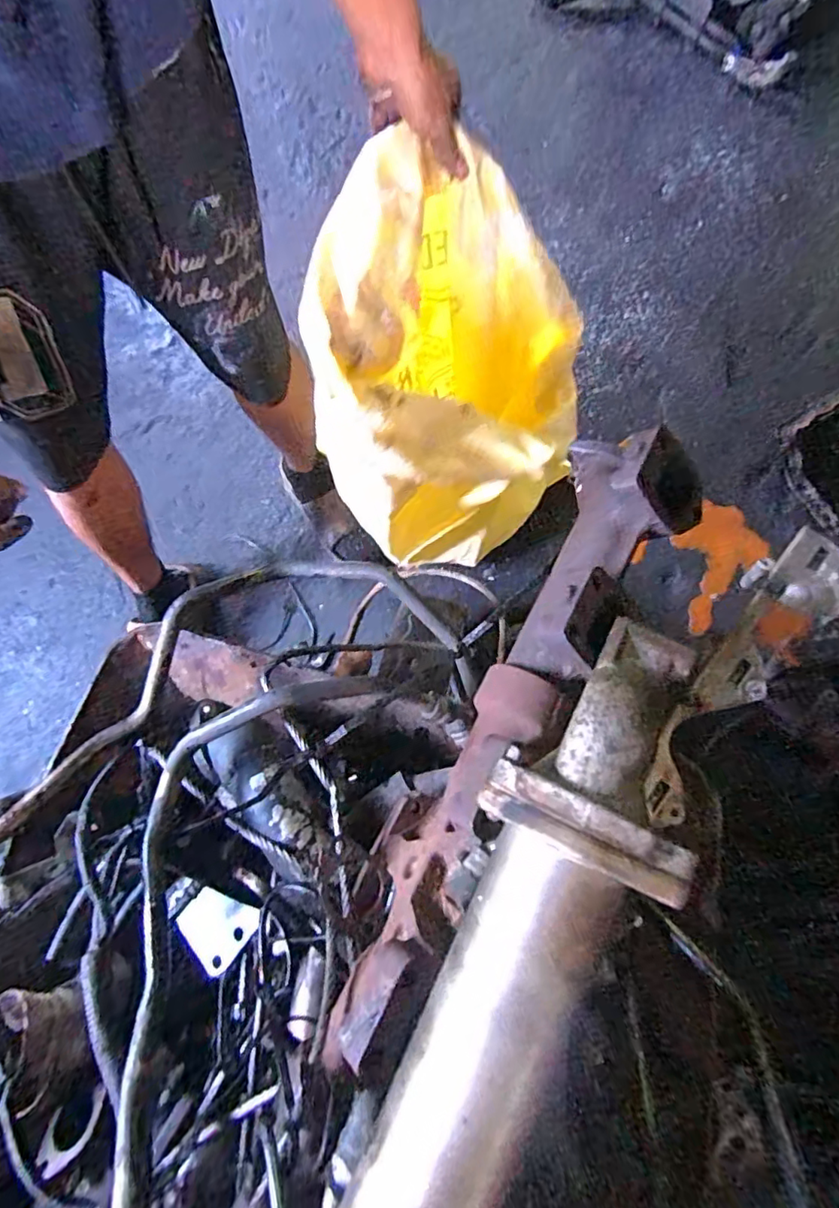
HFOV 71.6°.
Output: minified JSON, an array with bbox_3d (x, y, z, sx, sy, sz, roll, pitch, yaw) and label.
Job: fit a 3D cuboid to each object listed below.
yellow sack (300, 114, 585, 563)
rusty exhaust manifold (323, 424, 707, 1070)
[{"bbox_3d":[0.050,-0.224,0.752,0.256,0.535,0.280,17,74,8],"label":"yellow sack"},{"bbox_3d":[0.084,0.082,0.507,0.114,0.107,0.573,31,78,7],"label":"rusty exhaust manifold"}]

